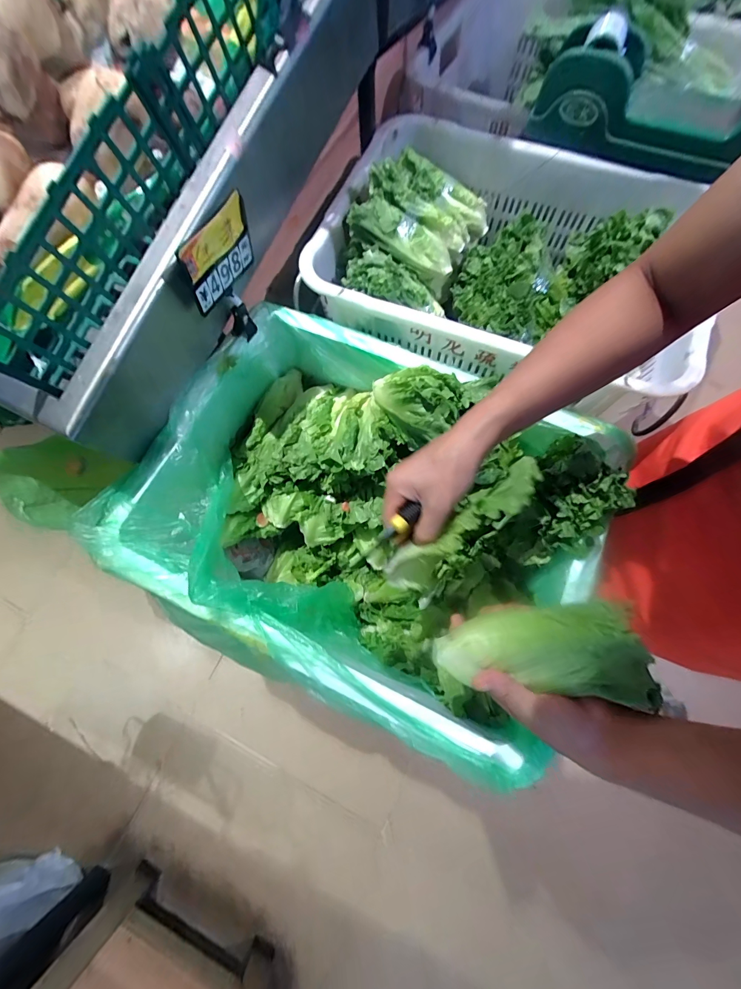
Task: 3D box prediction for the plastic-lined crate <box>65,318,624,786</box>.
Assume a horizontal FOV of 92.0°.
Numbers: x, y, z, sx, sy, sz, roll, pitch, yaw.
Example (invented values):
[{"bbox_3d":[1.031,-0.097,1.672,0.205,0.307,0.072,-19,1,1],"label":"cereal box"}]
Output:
[{"bbox_3d":[-0.016,0.022,0.556,0.602,0.265,0.468,22,75,8],"label":"plastic-lined crate"}]

